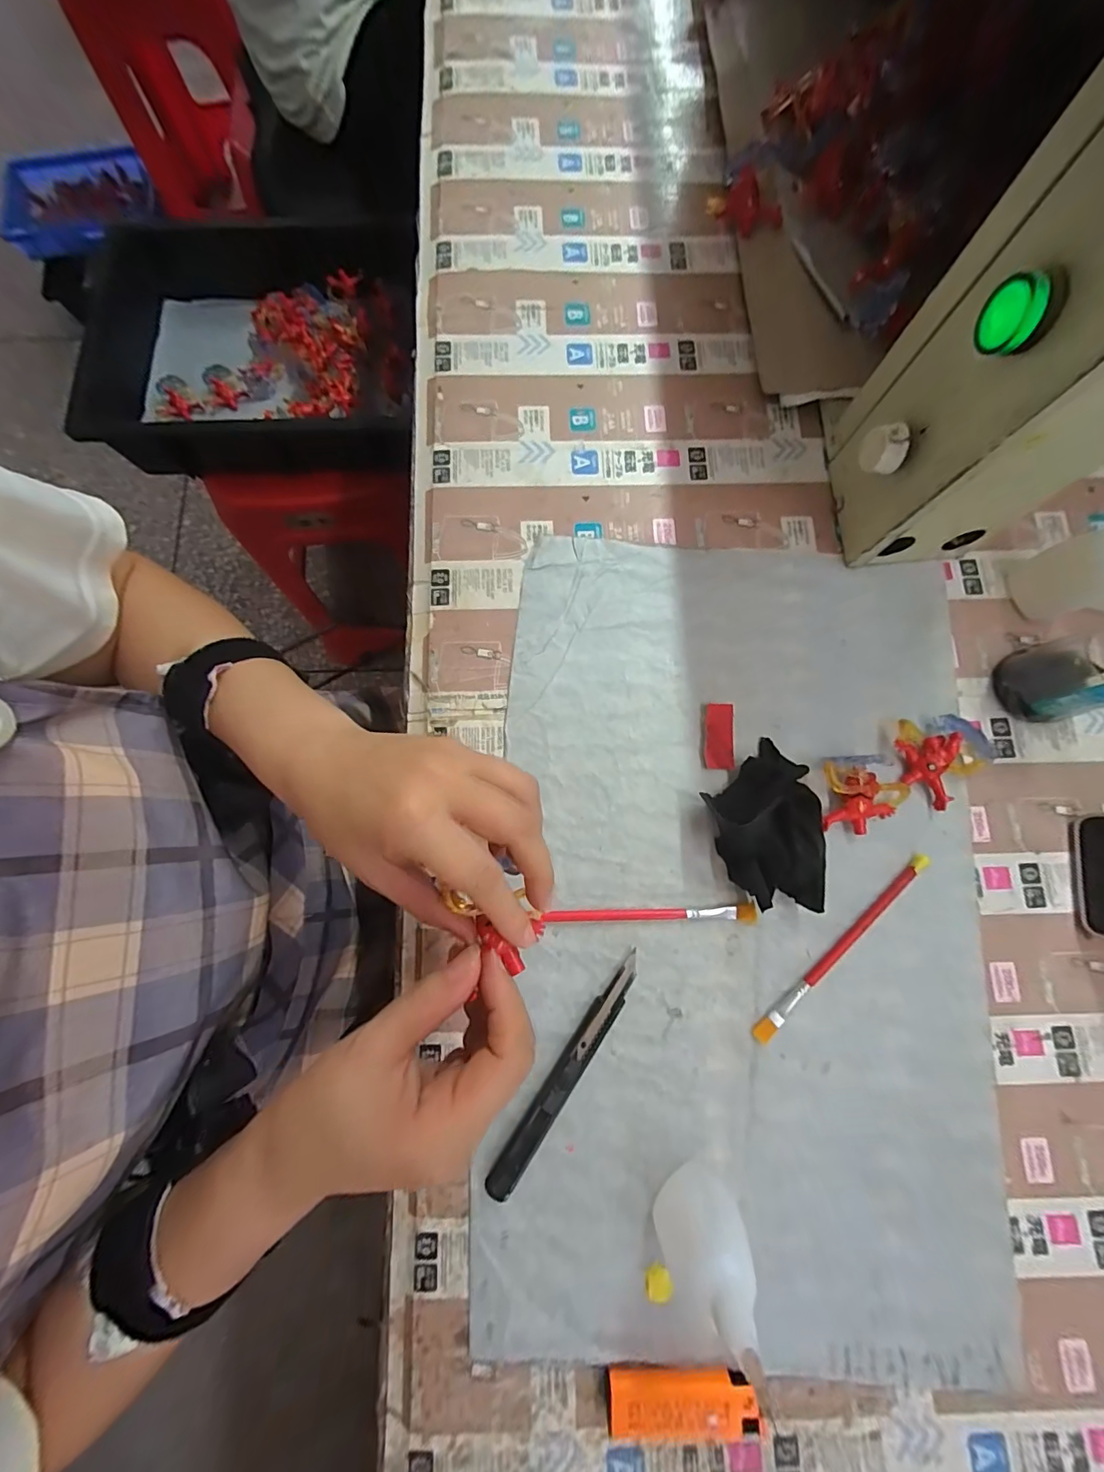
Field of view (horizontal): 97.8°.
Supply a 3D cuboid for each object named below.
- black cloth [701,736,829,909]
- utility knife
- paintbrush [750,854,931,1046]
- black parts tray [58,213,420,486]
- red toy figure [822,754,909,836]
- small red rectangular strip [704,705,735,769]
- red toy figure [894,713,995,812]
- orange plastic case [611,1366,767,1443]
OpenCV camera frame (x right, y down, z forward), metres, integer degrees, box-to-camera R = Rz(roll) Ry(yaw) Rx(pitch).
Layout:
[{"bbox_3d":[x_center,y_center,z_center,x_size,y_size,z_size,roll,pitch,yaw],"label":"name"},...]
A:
[{"bbox_3d":[0.135,0.056,0.297,0.062,0.030,0.097,-12,80,-1],"label":"black cloth"},{"bbox_3d":[0.009,0.194,0.281,0.015,0.011,0.145,34,82,7],"label":"utility knife"},{"bbox_3d":[0.180,0.129,0.296,0.155,0.005,0.010,-42,82,-6],"label":"paintbrush"},{"bbox_3d":[-0.405,-0.504,0.628,0.446,0.090,0.323,1,80,1],"label":"black parts tray"},{"bbox_3d":[0.200,0.037,0.303,0.054,0.026,0.046,-2,79,1],"label":"red toy figure"},{"bbox_3d":[0.110,0.000,0.319,0.019,0.007,0.042,0,80,1],"label":"small red rectangular strip"},{"bbox_3d":[0.249,0.012,0.310,0.044,0.026,0.054,-36,81,-5],"label":"red toy figure"},{"bbox_3d":[0.069,0.348,0.250,0.077,0.015,0.025,-3,79,0],"label":"orange plastic case"}]

